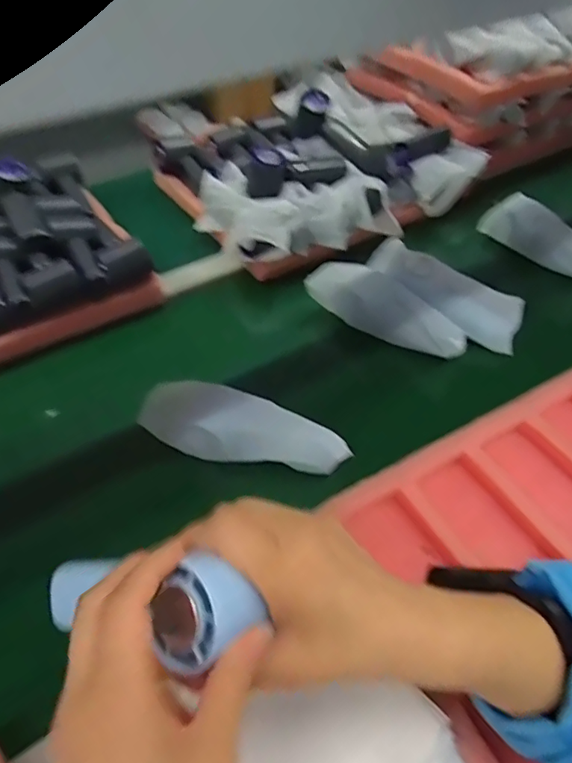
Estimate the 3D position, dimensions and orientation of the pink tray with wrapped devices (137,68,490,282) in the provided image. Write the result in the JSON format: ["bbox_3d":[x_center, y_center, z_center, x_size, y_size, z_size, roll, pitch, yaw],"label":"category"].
[{"bbox_3d":[0.047,-0.345,0.837,0.420,0.111,0.339,-30,54,-25],"label":"pink tray with wrapped devices"}]

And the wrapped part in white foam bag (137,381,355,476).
[{"bbox_3d":[-0.042,0.047,0.514,0.196,0.048,0.063,19,50,17],"label":"wrapped part in white foam bag"}]

